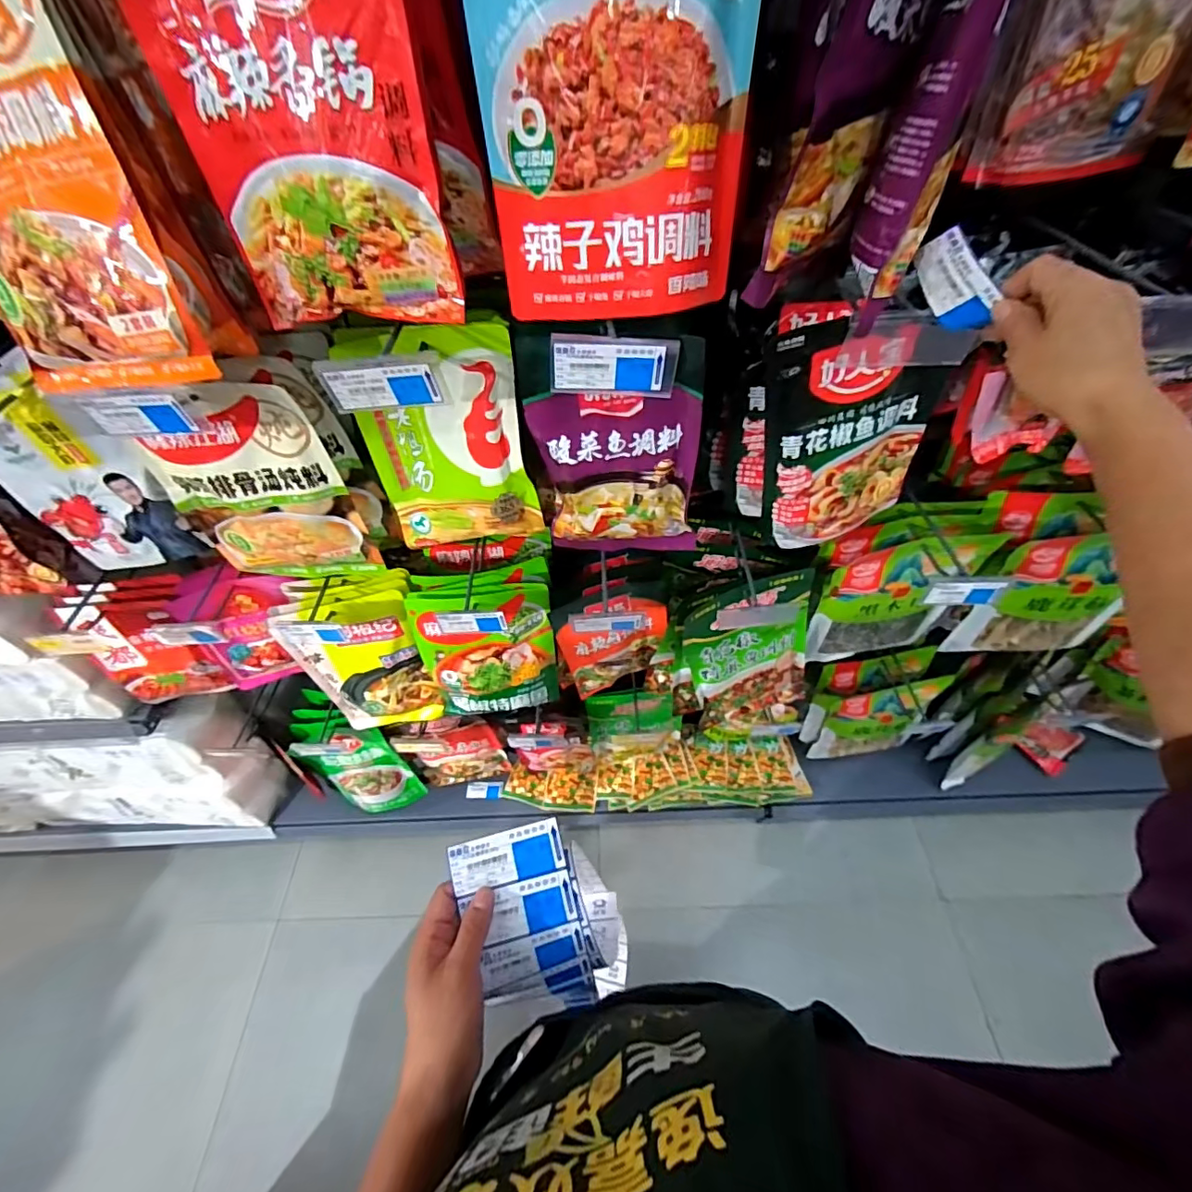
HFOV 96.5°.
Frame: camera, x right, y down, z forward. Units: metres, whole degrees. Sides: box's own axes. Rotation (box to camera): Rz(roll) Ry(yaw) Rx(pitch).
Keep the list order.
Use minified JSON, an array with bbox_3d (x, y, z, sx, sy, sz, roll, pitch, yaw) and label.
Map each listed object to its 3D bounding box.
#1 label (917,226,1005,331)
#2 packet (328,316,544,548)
[{"bbox_3d":[0.252,-0.218,0.373,0.006,0.069,0.037,-55,21,-18],"label":"label"},{"bbox_3d":[-0.164,-0.169,0.598,0.171,0.244,0.023,-6,35,2],"label":"packet"}]

